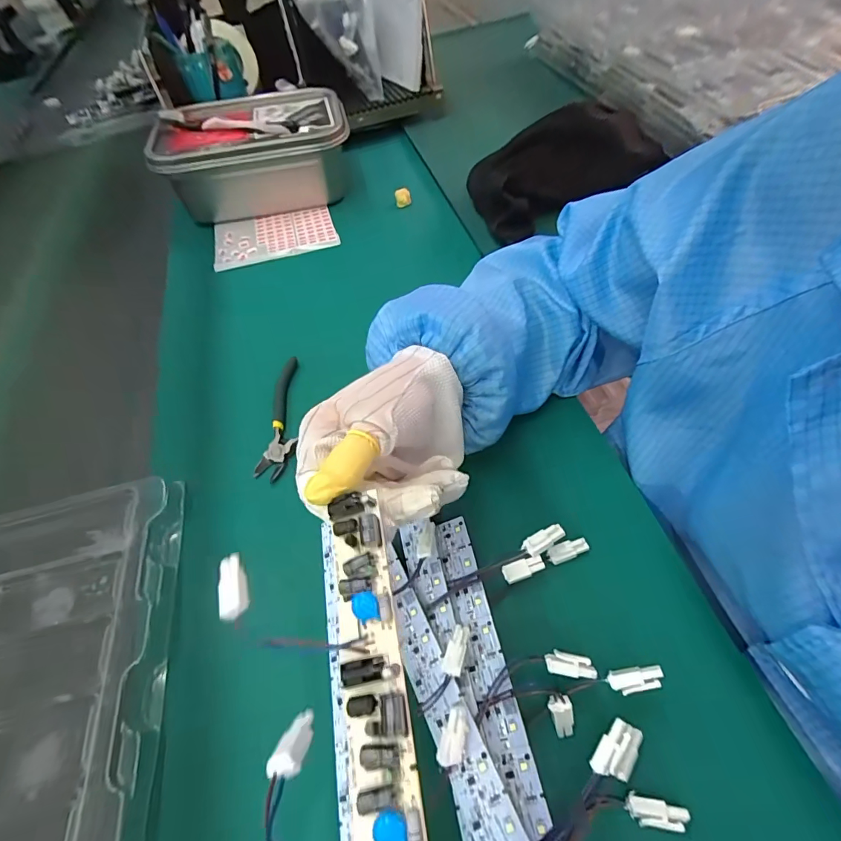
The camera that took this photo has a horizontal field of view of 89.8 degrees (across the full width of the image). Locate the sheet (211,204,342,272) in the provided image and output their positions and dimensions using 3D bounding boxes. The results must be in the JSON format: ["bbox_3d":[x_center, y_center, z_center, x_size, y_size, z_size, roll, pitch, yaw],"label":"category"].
[{"bbox_3d":[-0.186,-0.233,0.537,0.151,0.012,0.097,-15,55,-4],"label":"sheet"}]

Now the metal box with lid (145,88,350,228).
[{"bbox_3d":[-0.209,-0.342,0.556,0.233,0.099,0.156,-15,55,-3],"label":"metal box with lid"}]

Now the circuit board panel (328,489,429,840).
[{"bbox_3d":[-0.013,0.111,0.138,0.024,0.013,0.179,-11,58,-3],"label":"circuit board panel"}]

